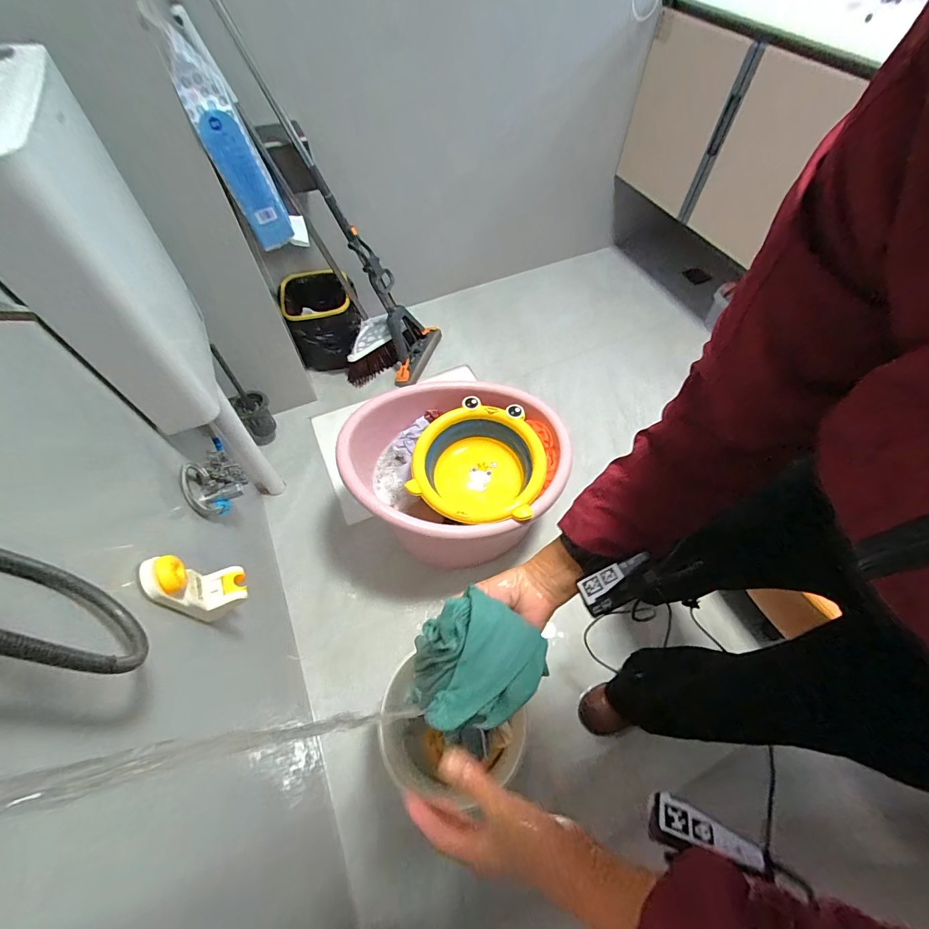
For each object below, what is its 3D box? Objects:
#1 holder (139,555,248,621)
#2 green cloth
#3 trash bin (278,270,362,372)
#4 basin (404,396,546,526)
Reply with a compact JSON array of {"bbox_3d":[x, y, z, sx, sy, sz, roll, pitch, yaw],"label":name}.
[{"bbox_3d":[-0.376,0.166,0.587,0.079,0.138,0.065,-17,59,-11],"label":"holder"},{"bbox_3d":[0.008,0.181,0.378,0.116,0.091,0.098,-26,61,-16],"label":"green cloth"},{"bbox_3d":[-0.468,-0.479,1.400,0.245,0.247,0.193,-17,59,-11],"label":"trash bin"},{"bbox_3d":[0.030,0.016,0.959,0.290,0.133,0.290,0,57,0],"label":"basin"}]

